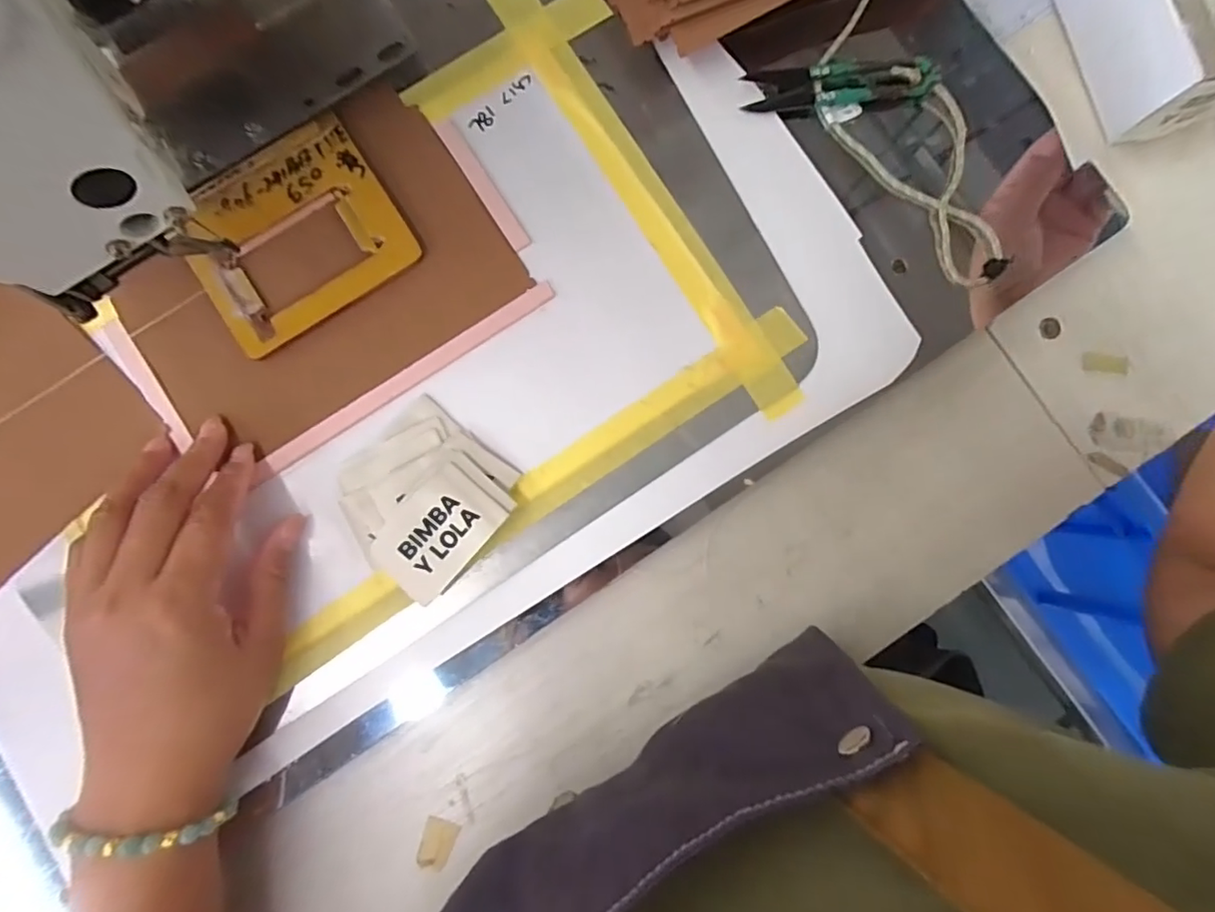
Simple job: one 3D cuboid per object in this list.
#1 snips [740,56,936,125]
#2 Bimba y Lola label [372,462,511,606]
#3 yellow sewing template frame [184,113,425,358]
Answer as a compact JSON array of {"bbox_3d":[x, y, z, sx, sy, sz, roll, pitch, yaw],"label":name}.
[{"bbox_3d":[0.127,-0.199,0.306,0.099,0.017,0.031,-3,85,-1],"label":"snips"},{"bbox_3d":[-0.085,0.038,0.276,0.043,0.008,0.062,41,91,2],"label":"Bimba y Lola label"},{"bbox_3d":[-0.163,-0.114,0.297,0.103,0.010,0.089,-33,86,-3],"label":"yellow sewing template frame"}]

